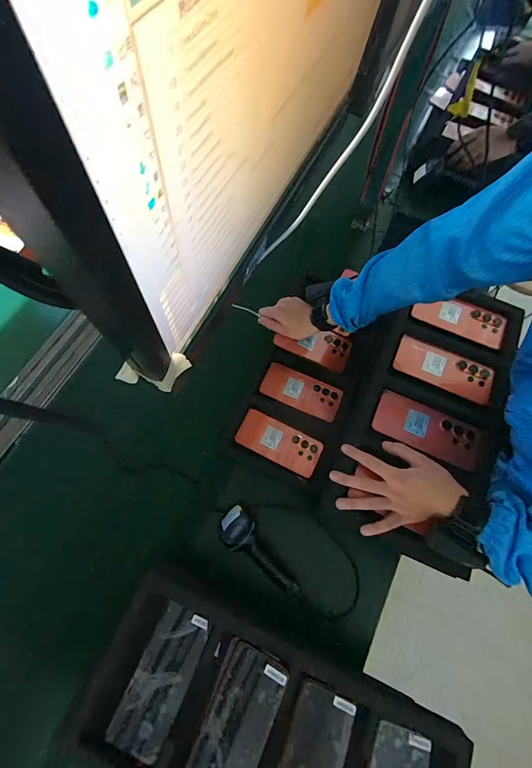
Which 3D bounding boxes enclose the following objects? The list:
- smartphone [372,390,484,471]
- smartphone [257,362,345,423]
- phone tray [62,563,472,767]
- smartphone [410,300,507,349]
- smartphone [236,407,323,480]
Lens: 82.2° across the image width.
[{"bbox_3d":[0.269,0.074,0.511,0.166,0.012,0.078,24,73,9],"label":"smartphone"},{"bbox_3d":[0.078,0.016,0.667,0.169,0.008,0.079,23,72,5],"label":"smartphone"},{"bbox_3d":[0.003,0.478,0.414,0.504,0.052,0.277,21,73,8],"label":"phone tray"},{"bbox_3d":[0.369,-0.127,0.582,0.164,0.015,0.074,24,73,9],"label":"smartphone"},{"bbox_3d":[0.028,0.122,0.640,0.172,0.015,0.080,25,77,8],"label":"smartphone"}]

